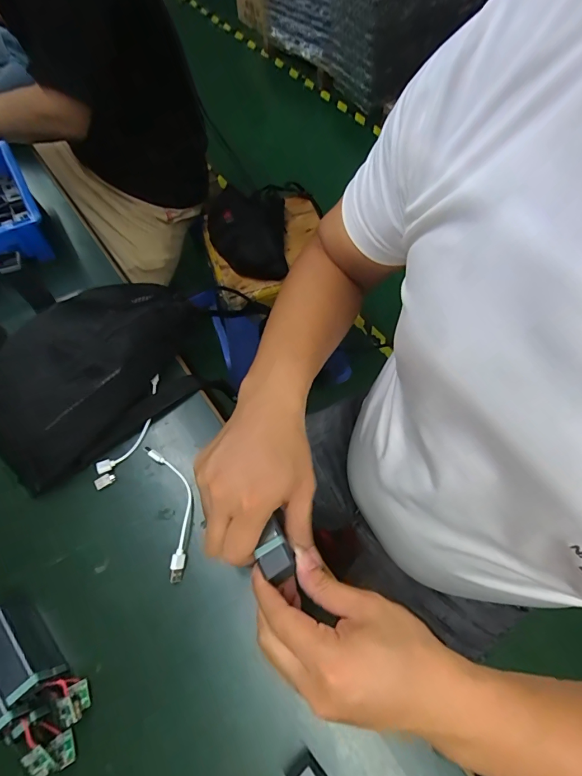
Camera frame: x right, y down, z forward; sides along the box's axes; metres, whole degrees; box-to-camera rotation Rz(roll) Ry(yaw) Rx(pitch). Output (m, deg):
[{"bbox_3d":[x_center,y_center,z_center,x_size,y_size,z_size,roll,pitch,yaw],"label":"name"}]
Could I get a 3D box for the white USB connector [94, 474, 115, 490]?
[{"bbox_3d":[-0.205,0.103,0.435,0.022,0.008,0.011,-34,66,-14],"label":"white USB connector"}]

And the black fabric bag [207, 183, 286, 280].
[{"bbox_3d":[-0.103,-0.377,0.937,0.171,0.080,0.252,-3,63,0],"label":"black fabric bag"}]

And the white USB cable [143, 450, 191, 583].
[{"bbox_3d":[-0.123,0.124,0.416,0.036,0.016,0.144,-18,64,-8],"label":"white USB cable"}]

